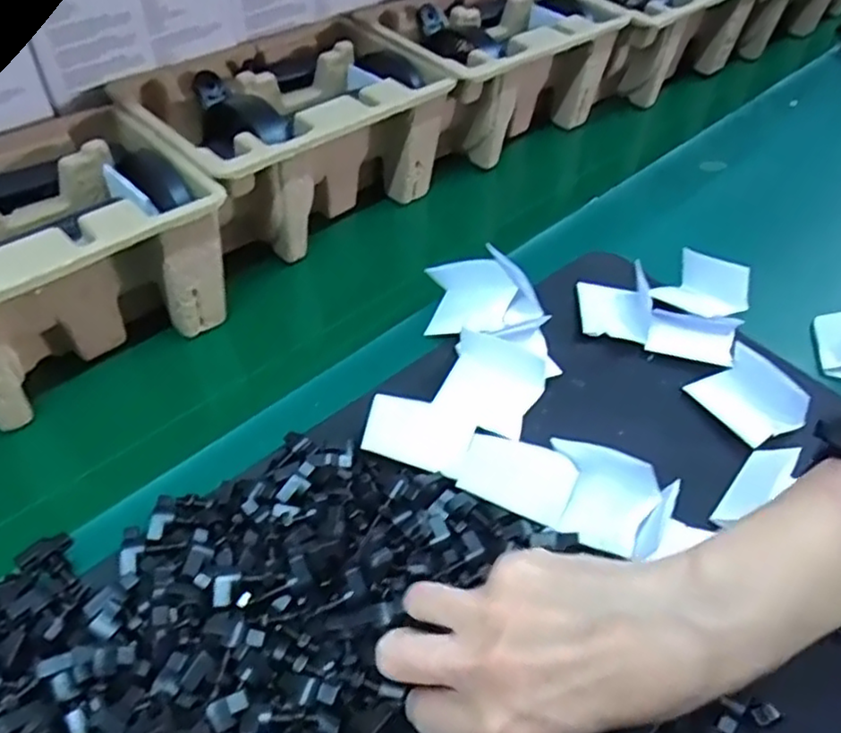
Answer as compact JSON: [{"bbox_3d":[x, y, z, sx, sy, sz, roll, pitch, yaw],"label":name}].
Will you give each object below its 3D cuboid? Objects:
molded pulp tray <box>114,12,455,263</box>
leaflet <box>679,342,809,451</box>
[{"bbox_3d":[-0.102,-0.184,0.540,0.146,0.104,0.220,38,58,25],"label":"molded pulp tray"},{"bbox_3d":[0.214,0.016,0.432,0.042,0.032,0.062,-28,57,-24],"label":"leaflet"}]

